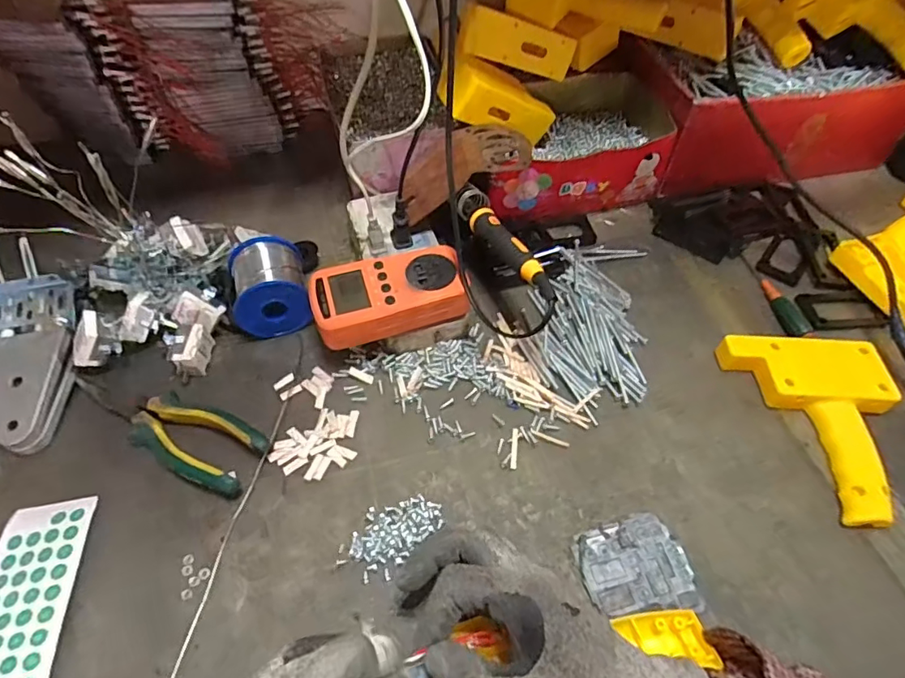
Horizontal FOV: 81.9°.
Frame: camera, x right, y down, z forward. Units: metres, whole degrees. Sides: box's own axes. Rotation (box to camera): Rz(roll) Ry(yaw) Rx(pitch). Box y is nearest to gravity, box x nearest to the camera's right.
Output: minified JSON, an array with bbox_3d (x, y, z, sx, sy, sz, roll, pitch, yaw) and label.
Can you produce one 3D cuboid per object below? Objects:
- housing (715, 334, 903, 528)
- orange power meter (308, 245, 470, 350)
[{"bbox_3d":[0.314,0.056,0.424,0.109,0.030,0.164,-14,55,-11],"label":"housing"},{"bbox_3d":[-0.054,-0.037,0.438,0.122,0.031,0.069,-13,55,-10],"label":"orange power meter"}]

